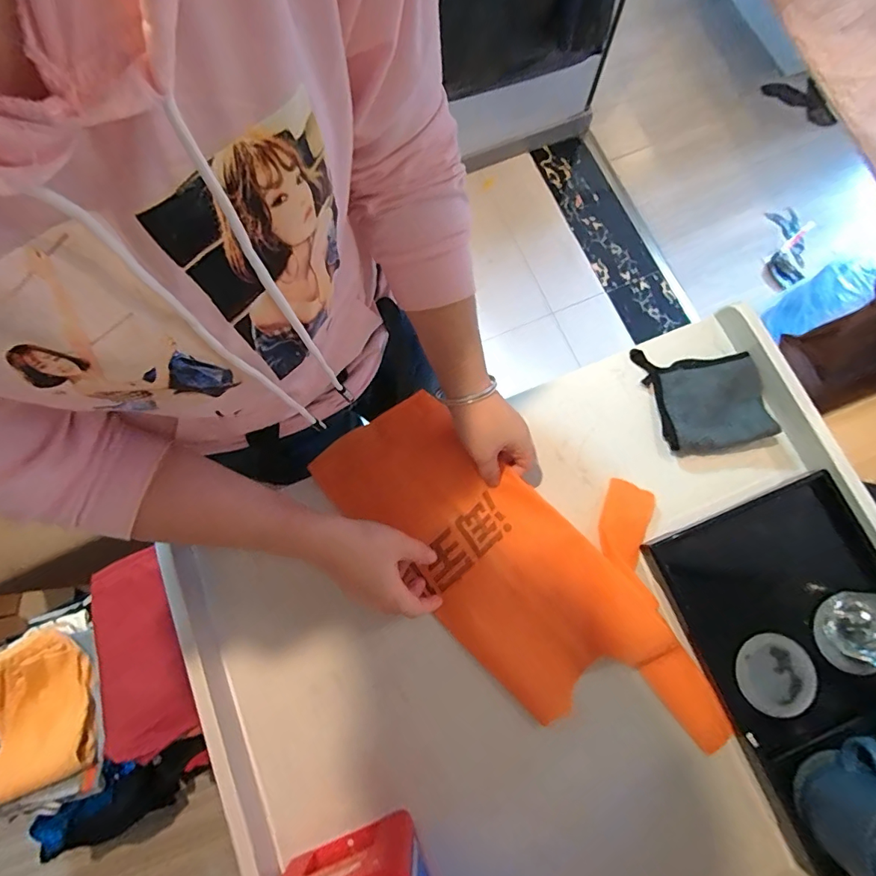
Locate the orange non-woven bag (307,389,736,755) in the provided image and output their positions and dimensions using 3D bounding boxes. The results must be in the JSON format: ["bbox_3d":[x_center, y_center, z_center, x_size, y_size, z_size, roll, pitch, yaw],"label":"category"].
[{"bbox_3d":[0.103,0.131,0.497,0.488,0.037,0.239,38,81,5],"label":"orange non-woven bag"}]

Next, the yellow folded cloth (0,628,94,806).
[{"bbox_3d":[-0.564,0.379,0.643,0.130,0.046,0.199,-23,78,-4],"label":"yellow folded cloth"}]

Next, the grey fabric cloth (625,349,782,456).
[{"bbox_3d":[0.322,-0.051,0.557,0.138,0.027,0.128,-5,77,0],"label":"grey fabric cloth"}]

